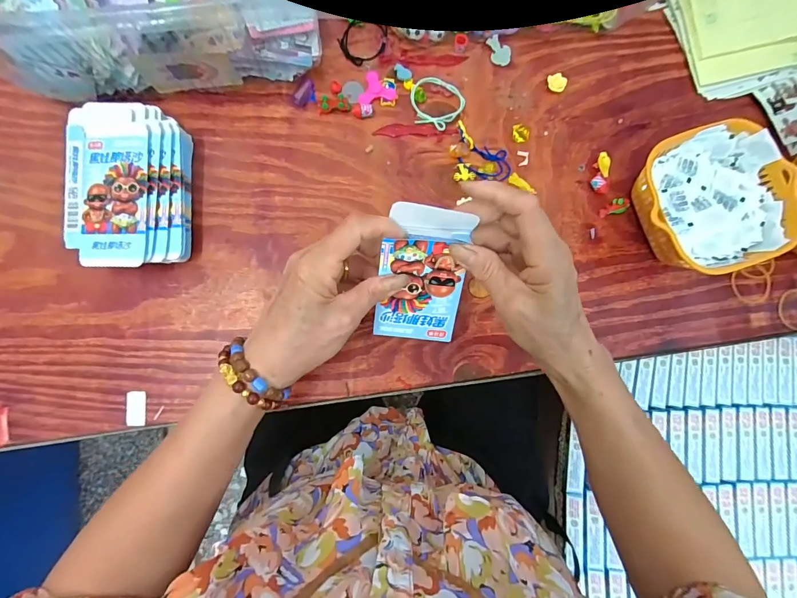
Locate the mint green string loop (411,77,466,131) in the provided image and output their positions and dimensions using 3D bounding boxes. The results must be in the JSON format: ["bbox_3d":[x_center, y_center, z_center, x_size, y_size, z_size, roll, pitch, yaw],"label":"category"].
[{"bbox_3d":[0.042,-0.209,0.417,0.058,0.014,0.052,12,84,-2],"label":"mint green string loop"}]

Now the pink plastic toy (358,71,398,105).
[{"bbox_3d":[-0.027,-0.226,0.419,0.039,0.008,0.037,-20,86,-5],"label":"pink plastic toy"}]

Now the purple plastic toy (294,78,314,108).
[{"bbox_3d":[-0.100,-0.218,0.413,0.014,0.010,0.029,27,84,0],"label":"purple plastic toy"}]

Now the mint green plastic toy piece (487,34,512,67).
[{"bbox_3d":[0.113,-0.275,0.433,0.023,0.004,0.032,-17,102,4],"label":"mint green plastic toy piece"}]

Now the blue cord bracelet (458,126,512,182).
[{"bbox_3d":[0.089,-0.149,0.415,0.066,0.008,0.039,23,85,-6],"label":"blue cord bracelet"}]

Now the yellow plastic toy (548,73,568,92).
[{"bbox_3d":[0.176,-0.240,0.434,0.022,0.010,0.017,35,84,1],"label":"yellow plastic toy"}]

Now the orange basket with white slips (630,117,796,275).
[{"bbox_3d":[0.303,-0.094,0.393,0.145,0.066,0.135,-12,84,-5],"label":"orange basket with white slips"}]

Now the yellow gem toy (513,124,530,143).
[{"bbox_3d":[0.133,-0.180,0.423,0.017,0.011,0.017,0,84,-3],"label":"yellow gem toy"}]

